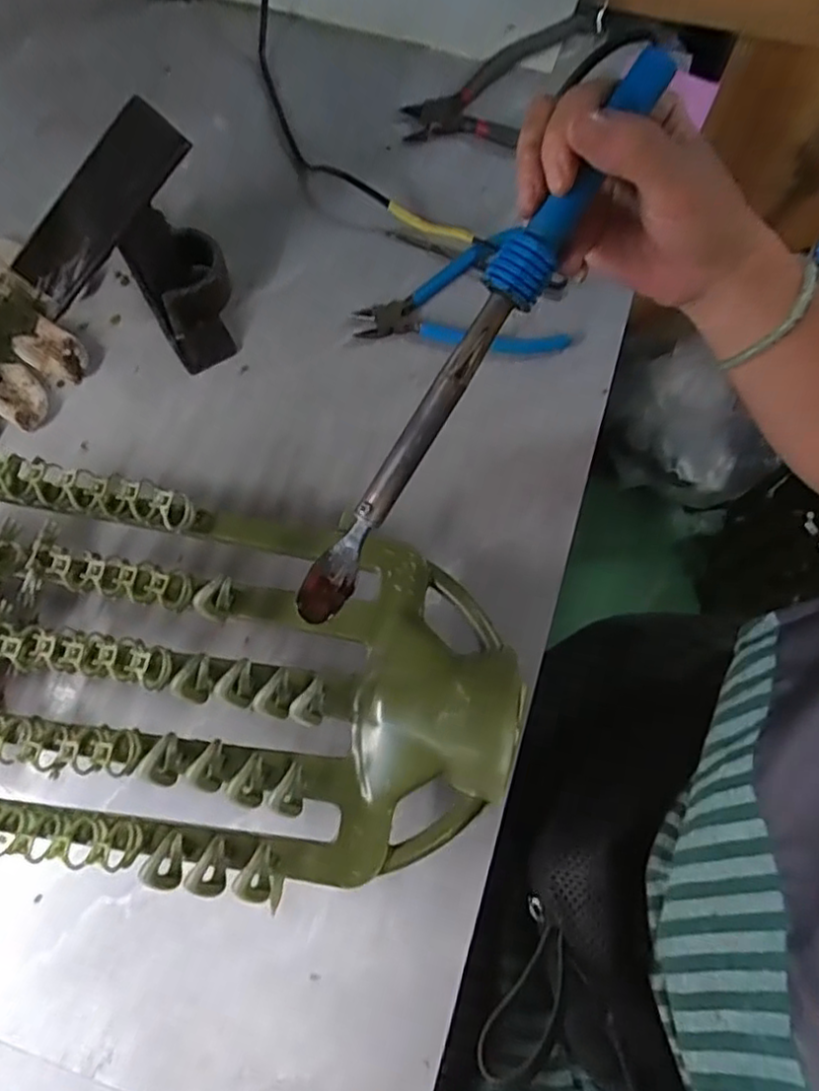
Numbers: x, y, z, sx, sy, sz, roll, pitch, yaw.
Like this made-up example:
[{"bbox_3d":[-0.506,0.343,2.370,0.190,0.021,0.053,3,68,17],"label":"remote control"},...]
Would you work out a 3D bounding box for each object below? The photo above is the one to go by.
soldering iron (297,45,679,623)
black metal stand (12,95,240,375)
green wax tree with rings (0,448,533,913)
[{"bbox_3d":[0.028,-0.088,0.306,0.025,0.030,0.287,35,102,12],"label":"soldering iron"},{"bbox_3d":[-0.177,-0.180,0.434,0.127,0.117,0.091,-33,74,-8],"label":"black metal stand"},{"bbox_3d":[-0.119,0.065,0.338,0.344,0.056,0.195,11,73,6],"label":"green wax tree with rings"}]

